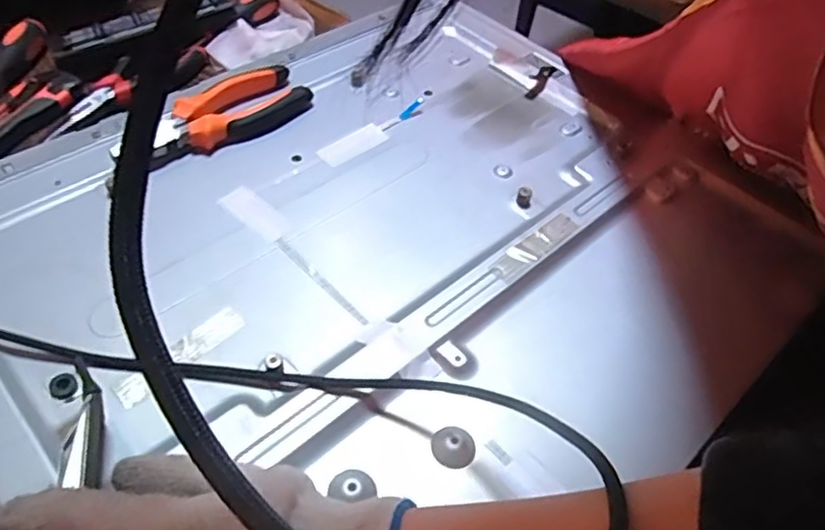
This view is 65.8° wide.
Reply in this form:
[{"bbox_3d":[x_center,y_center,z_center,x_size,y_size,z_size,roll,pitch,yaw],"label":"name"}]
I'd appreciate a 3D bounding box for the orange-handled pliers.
[{"bbox_3d":[-0.156,-0.109,0.485,0.169,0.025,0.046,-32,59,-28],"label":"orange-handled pliers"}]

